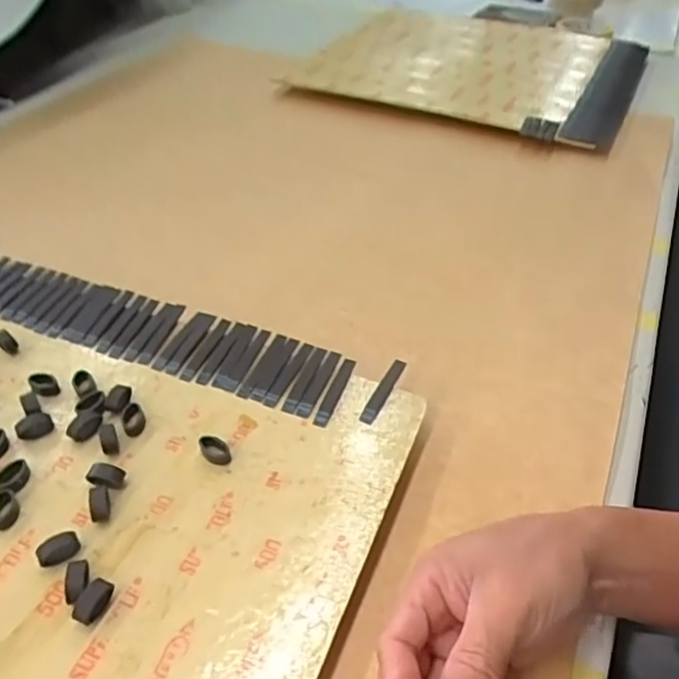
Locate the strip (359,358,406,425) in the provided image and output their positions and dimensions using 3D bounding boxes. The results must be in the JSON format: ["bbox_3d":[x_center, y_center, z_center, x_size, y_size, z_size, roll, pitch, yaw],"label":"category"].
[{"bbox_3d":[0.030,0.034,0.418,0.011,0.007,0.057,20,46,18],"label":"strip"}]

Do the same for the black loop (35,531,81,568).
[{"bbox_3d":[-0.153,0.115,0.336,0.021,0.011,0.014,-25,49,-25],"label":"black loop"}]

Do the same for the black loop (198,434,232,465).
[{"bbox_3d":[-0.079,0.070,0.389,0.021,0.009,0.013,14,45,13],"label":"black loop"}]

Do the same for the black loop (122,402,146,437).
[{"bbox_3d":[-0.136,0.052,0.406,0.014,0.008,0.023,-12,45,-14],"label":"black loop"}]

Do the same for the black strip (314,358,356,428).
[{"bbox_3d":[-0.003,0.035,0.423,0.010,0.006,0.059,15,45,14],"label":"black strip"}]

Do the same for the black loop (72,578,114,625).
[{"bbox_3d":[-0.126,0.135,0.316,0.011,0.009,0.022,14,45,13],"label":"black loop"}]

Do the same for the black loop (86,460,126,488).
[{"bbox_3d":[-0.140,0.082,0.370,0.022,0.013,0.012,12,44,10],"label":"black loop"}]

